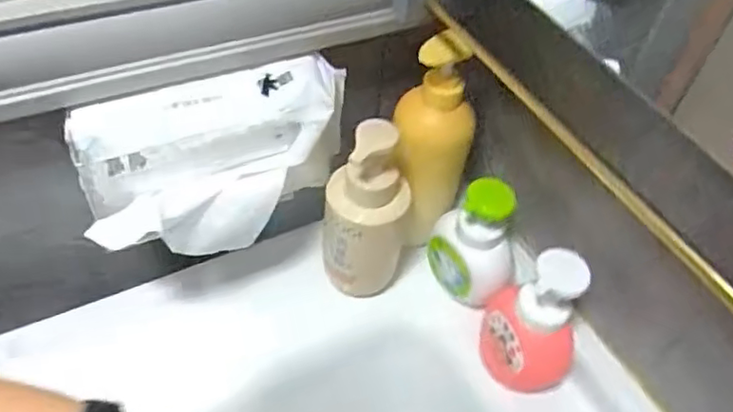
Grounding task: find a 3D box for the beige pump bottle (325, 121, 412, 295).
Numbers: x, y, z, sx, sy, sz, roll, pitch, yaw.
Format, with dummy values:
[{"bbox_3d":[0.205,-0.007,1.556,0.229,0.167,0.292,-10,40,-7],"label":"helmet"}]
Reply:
[{"bbox_3d":[-0.001,0.013,0.577,0.073,0.205,0.060,10,50,2],"label":"beige pump bottle"}]

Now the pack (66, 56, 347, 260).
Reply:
[{"bbox_3d":[-0.120,-0.038,0.523,0.216,0.106,0.087,-19,55,-21],"label":"pack"}]

